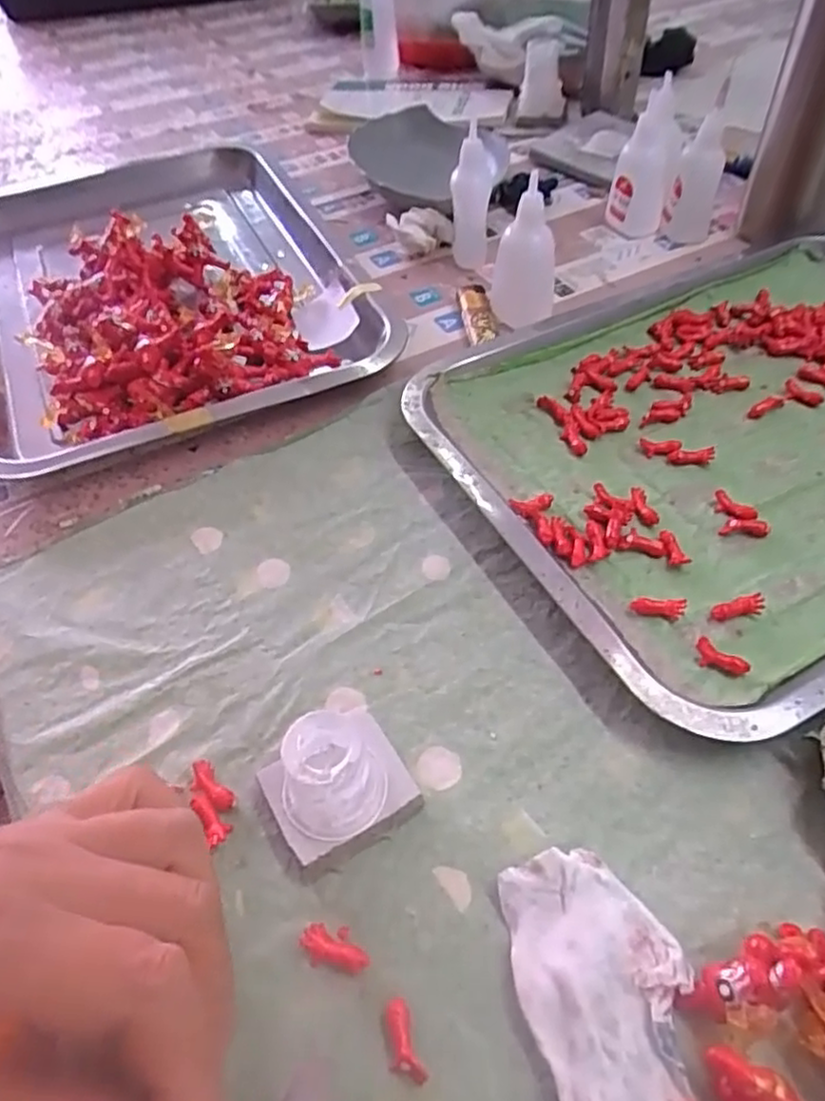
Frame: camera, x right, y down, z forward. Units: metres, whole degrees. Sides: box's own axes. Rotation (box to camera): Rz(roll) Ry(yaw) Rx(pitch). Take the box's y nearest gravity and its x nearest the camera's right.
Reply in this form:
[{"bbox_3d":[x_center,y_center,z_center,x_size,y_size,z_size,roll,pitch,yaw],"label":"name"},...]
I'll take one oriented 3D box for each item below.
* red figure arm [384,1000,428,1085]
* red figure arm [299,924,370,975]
[{"bbox_3d":[-0.004,0.152,0.219,0.010,0.006,0.023,-17,51,-9],"label":"red figure arm"},{"bbox_3d":[-0.026,0.133,0.237,0.024,0.006,0.012,5,51,9],"label":"red figure arm"}]

